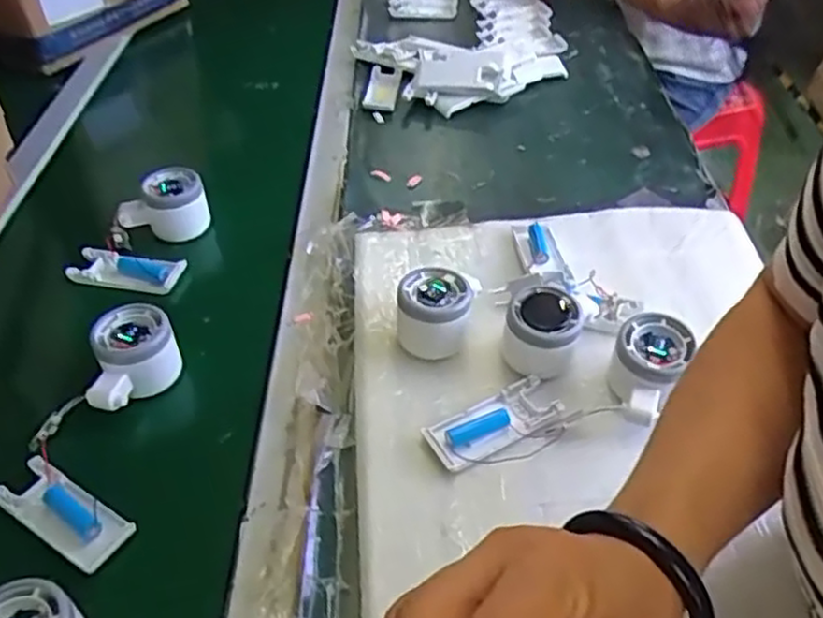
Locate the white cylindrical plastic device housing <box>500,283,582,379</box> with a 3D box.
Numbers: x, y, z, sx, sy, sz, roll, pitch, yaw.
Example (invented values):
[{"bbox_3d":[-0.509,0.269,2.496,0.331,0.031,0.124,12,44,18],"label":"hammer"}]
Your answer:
[{"bbox_3d":[0.101,0.019,0.562,0.060,0.064,0.054,8,43,10],"label":"white cylindrical plastic device housing"}]

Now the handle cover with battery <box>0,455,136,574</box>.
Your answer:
[{"bbox_3d":[-0.238,0.138,0.491,0.101,0.013,0.040,22,47,24],"label":"handle cover with battery"}]

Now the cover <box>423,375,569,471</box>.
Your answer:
[{"bbox_3d":[0.060,0.082,0.533,0.102,0.014,0.045,-19,45,-19],"label":"cover"}]

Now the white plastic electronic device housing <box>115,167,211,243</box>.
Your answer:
[{"bbox_3d":[-0.241,-0.102,0.715,0.067,0.048,0.069,12,44,14],"label":"white plastic electronic device housing"}]

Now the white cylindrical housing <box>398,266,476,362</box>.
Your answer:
[{"bbox_3d":[0.018,0.005,0.579,0.056,0.056,0.052,-1,42,1],"label":"white cylindrical housing"}]

